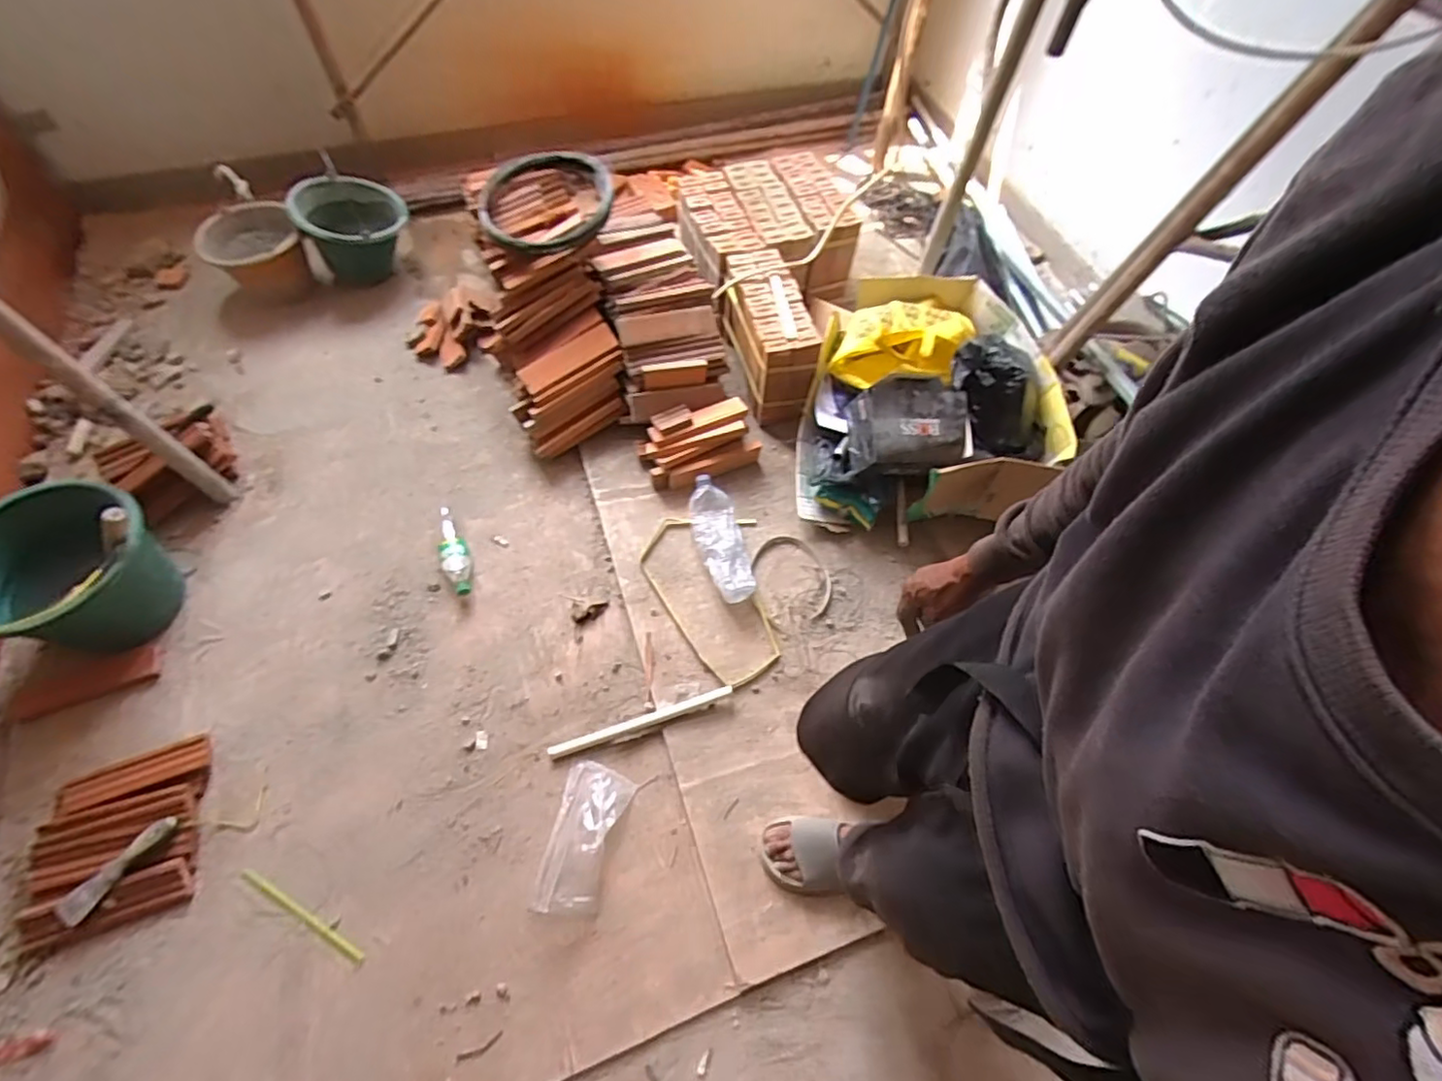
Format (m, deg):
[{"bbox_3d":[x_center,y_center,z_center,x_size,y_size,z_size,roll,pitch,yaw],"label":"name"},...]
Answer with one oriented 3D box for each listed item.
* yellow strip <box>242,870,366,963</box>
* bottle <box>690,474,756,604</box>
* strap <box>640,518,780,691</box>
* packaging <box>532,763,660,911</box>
[{"bbox_3d":[-0.696,0.621,1.051,0.261,0.006,0.018,27,63,10],"label":"yellow strip"},{"bbox_3d":[-0.003,-0.015,1.413,0.101,0.069,0.308,-14,63,-11],"label":"bottle"},{"bbox_3d":[-0.028,0.120,1.363,0.266,0.017,0.407,-6,62,-7],"label":"strap"},{"bbox_3d":[-0.233,0.525,1.117,0.141,0.033,0.243,13,61,3],"label":"packaging"}]

